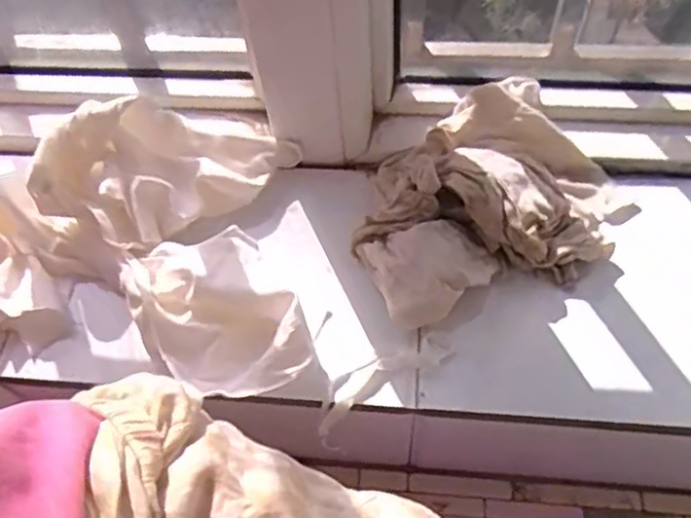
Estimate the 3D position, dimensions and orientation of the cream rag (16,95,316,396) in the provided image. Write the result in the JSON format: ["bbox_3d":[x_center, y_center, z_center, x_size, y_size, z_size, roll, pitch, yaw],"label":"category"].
[{"bbox_3d":[-0.142,-0.068,0.502,0.199,0.068,0.097,-41,64,-21],"label":"cream rag"}]

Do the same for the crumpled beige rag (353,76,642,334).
[{"bbox_3d":[0.103,-0.051,0.503,0.201,0.048,0.158,-21,58,-11],"label":"crumpled beige rag"}]

